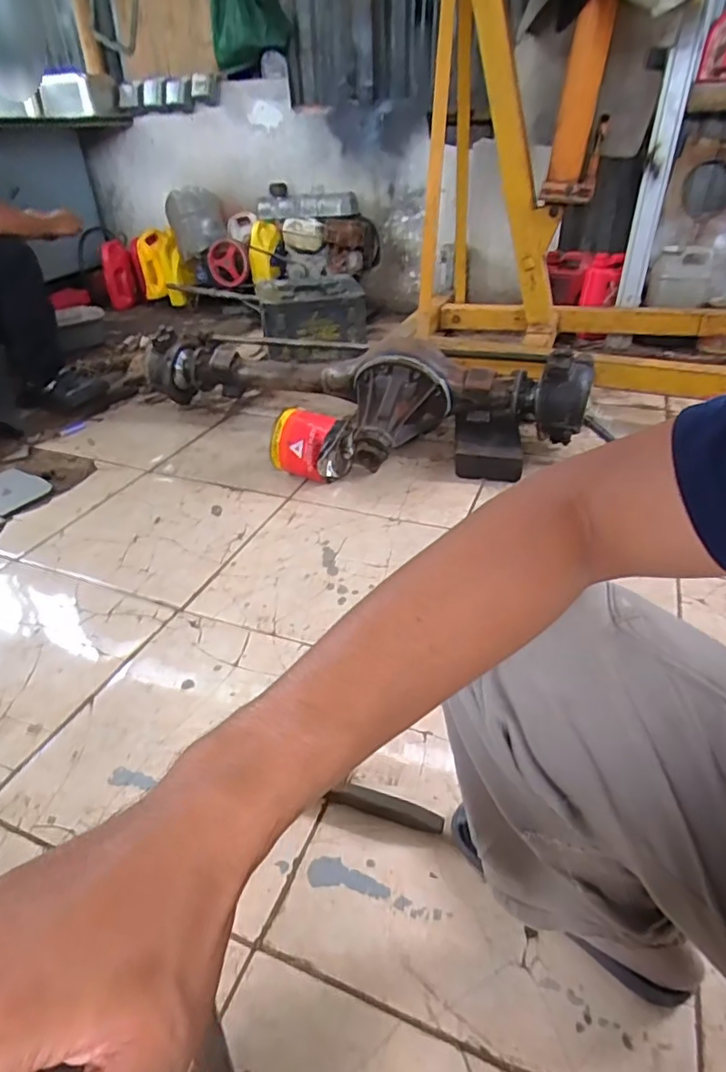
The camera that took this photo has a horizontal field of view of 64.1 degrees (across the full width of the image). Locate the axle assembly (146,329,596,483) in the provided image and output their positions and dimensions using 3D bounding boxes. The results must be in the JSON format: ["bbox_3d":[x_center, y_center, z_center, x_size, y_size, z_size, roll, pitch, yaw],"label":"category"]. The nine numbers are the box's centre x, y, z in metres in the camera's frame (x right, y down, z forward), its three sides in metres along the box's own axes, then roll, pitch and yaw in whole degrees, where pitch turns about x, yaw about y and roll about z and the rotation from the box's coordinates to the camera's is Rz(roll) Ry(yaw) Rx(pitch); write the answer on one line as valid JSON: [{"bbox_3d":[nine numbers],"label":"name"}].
[{"bbox_3d":[-0.041,-0.394,1.602,1.225,0.254,0.479,13,37,22],"label":"axle assembly"}]

